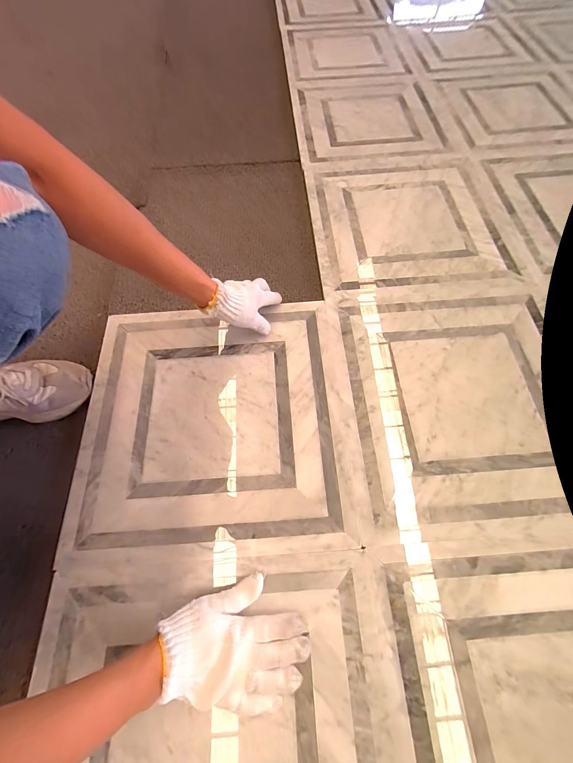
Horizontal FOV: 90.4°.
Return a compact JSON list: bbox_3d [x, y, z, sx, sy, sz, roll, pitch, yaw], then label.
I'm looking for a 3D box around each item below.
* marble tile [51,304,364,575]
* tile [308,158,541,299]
[{"bbox_3d":[-0.112,0.051,0.447,0.393,0.008,0.388,-4,66,-1],"label":"marble tile"},{"bbox_3d":[0.258,-0.349,0.611,0.404,0.009,0.393,-3,66,0],"label":"tile"}]

